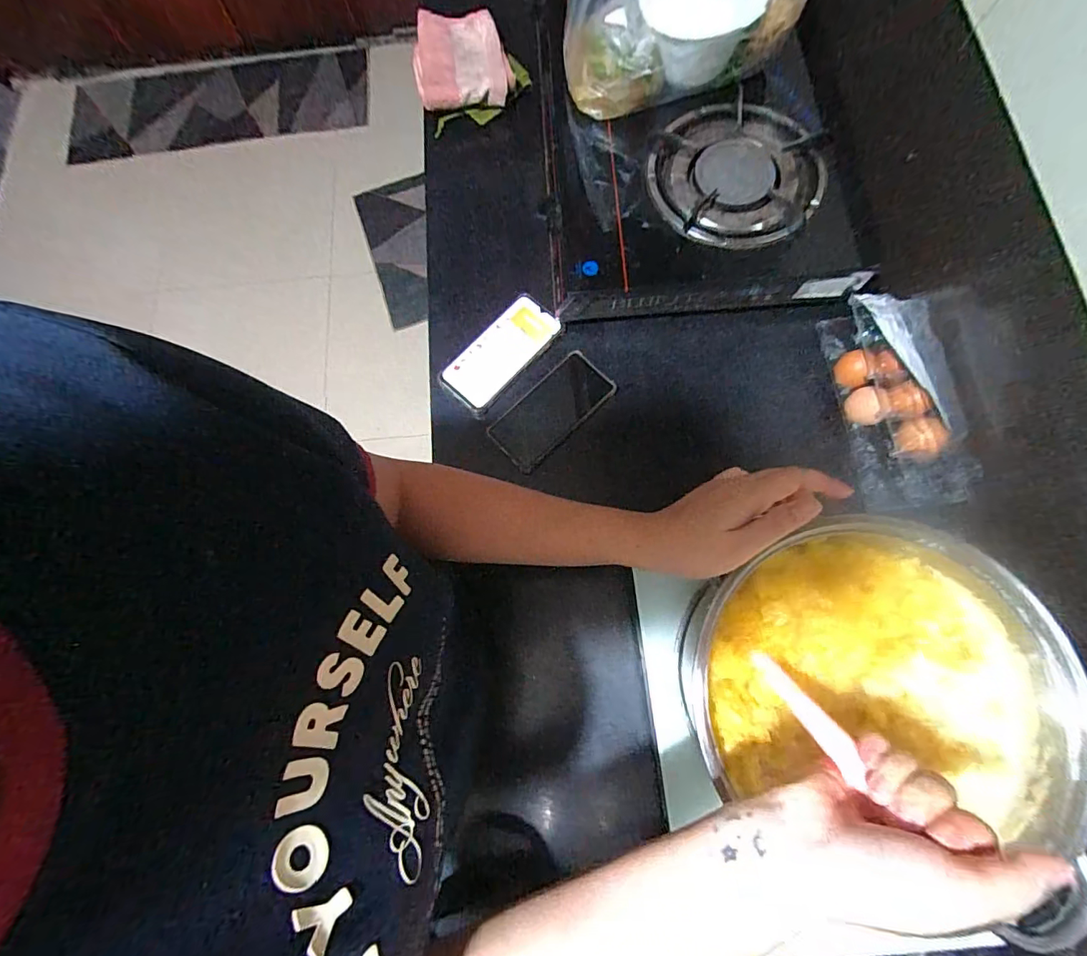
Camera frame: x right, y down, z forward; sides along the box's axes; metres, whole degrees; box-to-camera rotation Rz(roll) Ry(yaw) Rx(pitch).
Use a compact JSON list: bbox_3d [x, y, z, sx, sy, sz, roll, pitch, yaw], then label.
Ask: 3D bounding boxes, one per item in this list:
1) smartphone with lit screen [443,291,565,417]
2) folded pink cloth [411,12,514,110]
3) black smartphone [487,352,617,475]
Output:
[{"bbox_3d":[-0.055,-0.163,0.613,0.079,0.012,0.163,41,81,12],"label":"smartphone with lit screen"},{"bbox_3d":[-0.119,-0.630,0.718,0.148,0.038,0.153,0,76,3],"label":"folded pink cloth"},{"bbox_3d":[0.010,-0.086,0.590,0.158,0.011,0.075,-42,78,-8],"label":"black smartphone"}]

